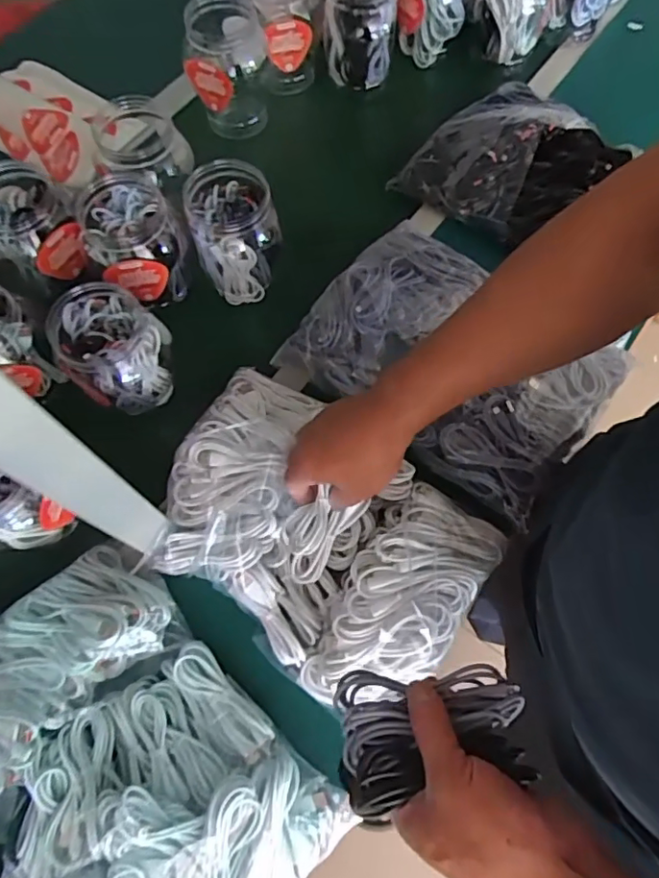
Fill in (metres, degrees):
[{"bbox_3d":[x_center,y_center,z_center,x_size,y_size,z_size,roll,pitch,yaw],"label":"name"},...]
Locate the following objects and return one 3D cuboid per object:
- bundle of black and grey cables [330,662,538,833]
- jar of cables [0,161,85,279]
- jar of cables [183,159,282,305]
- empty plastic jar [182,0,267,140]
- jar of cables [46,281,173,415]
[{"bbox_3d":[0.066,0.189,0.355,0.119,0.038,0.080,-3,69,-1],"label":"bundle of black and grey cables"},{"bbox_3d":[-0.348,-0.244,0.663,0.094,0.117,0.097,0,69,0],"label":"jar of cables"},{"bbox_3d":[-0.111,-0.245,0.679,0.095,0.138,0.097,0,69,0],"label":"jar of cables"},{"bbox_3d":[-0.143,-0.518,0.800,0.107,0.159,0.097,-8,69,-3],"label":"empty plastic jar"},{"bbox_3d":[-0.228,-0.096,0.614,0.106,0.119,0.095,-24,71,-9],"label":"jar of cables"}]

